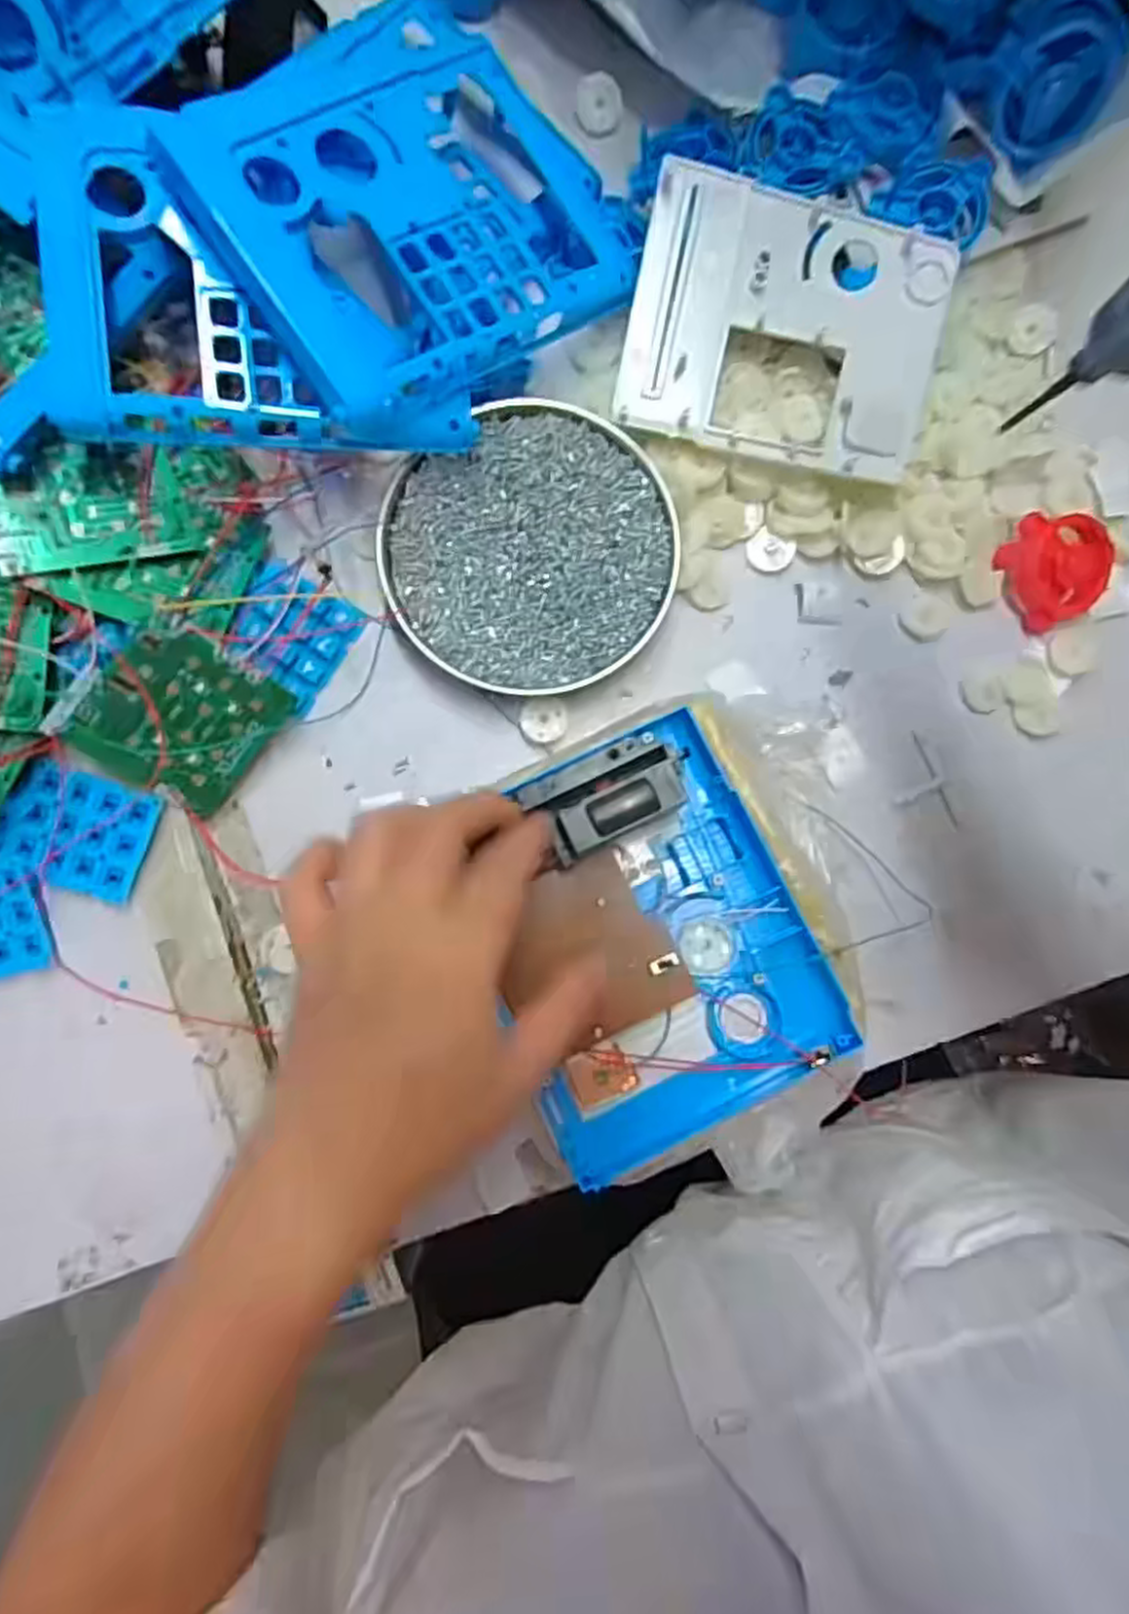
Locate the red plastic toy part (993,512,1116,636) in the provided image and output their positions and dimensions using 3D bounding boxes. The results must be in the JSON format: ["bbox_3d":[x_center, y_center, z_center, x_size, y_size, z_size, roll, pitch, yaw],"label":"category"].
[{"bbox_3d":[0.244,-0.119,0.377,0.046,0.020,0.052,-27,89,-4],"label":"red plastic toy part"}]

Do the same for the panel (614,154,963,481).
[{"bbox_3d":[0.104,-0.224,0.359,0.142,0.005,0.113,12,99,0],"label":"panel"}]

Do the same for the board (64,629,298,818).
[{"bbox_3d":[-0.166,-0.037,0.336,0.070,0.006,0.069,36,97,-32],"label":"board"}]

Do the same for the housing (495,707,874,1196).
[{"bbox_3d":[0.036,0.055,0.322,0.135,0.036,0.166,-24,89,-4],"label":"housing"}]

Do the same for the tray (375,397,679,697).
[{"bbox_3d":[-0.017,-0.122,0.365,0.133,0.018,0.130,0,87,-4],"label":"tray"}]

